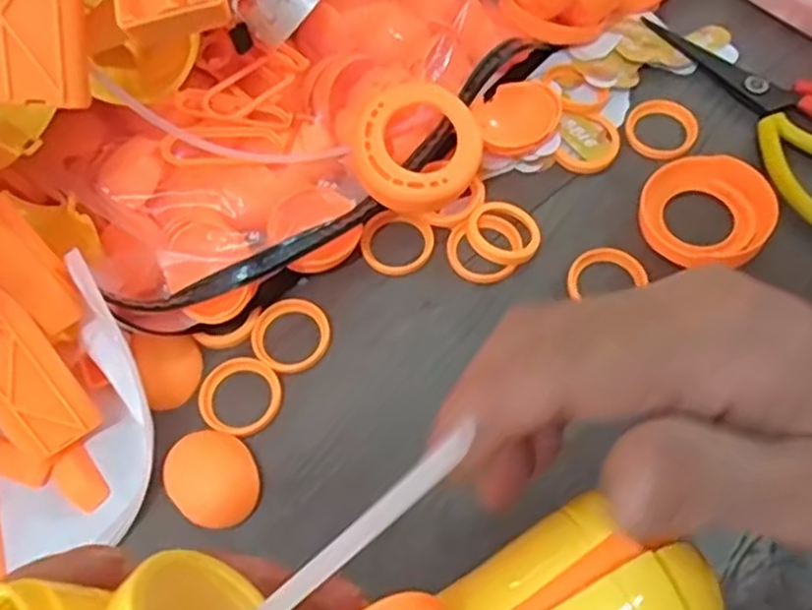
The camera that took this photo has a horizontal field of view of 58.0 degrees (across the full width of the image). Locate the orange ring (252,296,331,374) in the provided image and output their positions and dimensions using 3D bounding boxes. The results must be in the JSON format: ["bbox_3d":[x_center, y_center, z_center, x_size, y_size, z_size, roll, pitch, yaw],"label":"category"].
[{"bbox_3d":[-0.052,0.013,0.334,0.035,0.004,0.035,-1,64,3],"label":"orange ring"}]

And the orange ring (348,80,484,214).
[{"bbox_3d":[0.005,-0.071,0.334,0.056,0.022,0.056,1,78,-6],"label":"orange ring"}]

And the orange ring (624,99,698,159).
[{"bbox_3d":[0.132,-0.090,0.380,0.035,0.009,0.033,-1,64,3],"label":"orange ring"}]

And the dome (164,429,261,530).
[{"bbox_3d":[-0.080,0.072,0.305,0.042,0.005,0.034,38,71,19],"label":"dome"}]

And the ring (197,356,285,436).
[{"bbox_3d":[-0.073,0.040,0.322,0.035,0.004,0.035,-1,64,3],"label":"ring"}]

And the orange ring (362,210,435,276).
[{"bbox_3d":[-0.004,-0.031,0.355,0.035,0.004,0.035,-1,64,3],"label":"orange ring"}]

